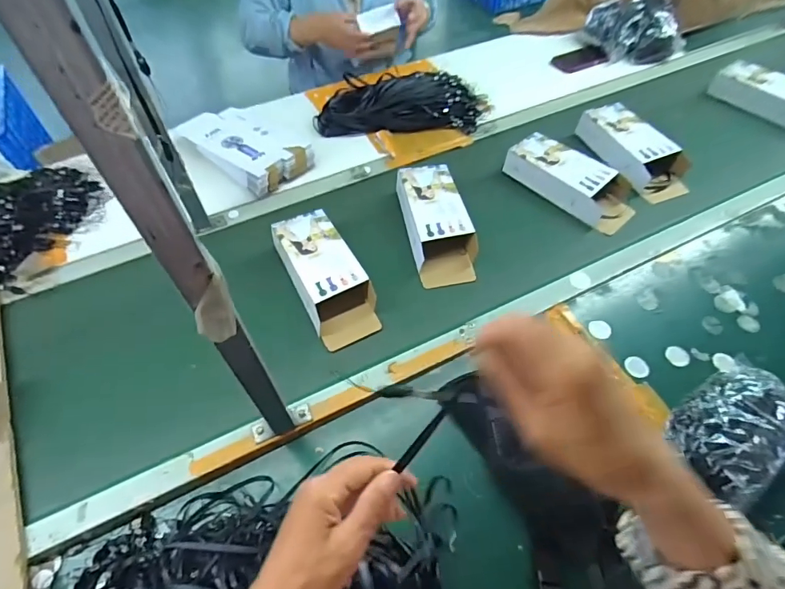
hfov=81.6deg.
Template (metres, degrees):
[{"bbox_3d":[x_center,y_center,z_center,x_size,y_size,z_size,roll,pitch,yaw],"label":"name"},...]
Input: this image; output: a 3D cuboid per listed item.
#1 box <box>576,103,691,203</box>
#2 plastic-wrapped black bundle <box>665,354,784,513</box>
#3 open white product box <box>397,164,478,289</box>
[{"bbox_3d":[0.498,-0.302,0.936,0.127,0.066,0.262,-19,58,-11],"label":"box"},{"bbox_3d":[0.453,0.169,0.594,0.217,0.073,0.115,-30,60,-17],"label":"plastic-wrapped black bundle"},{"bbox_3d":[0.079,-0.137,0.834,0.107,0.049,0.258,-10,56,-5],"label":"open white product box"}]

